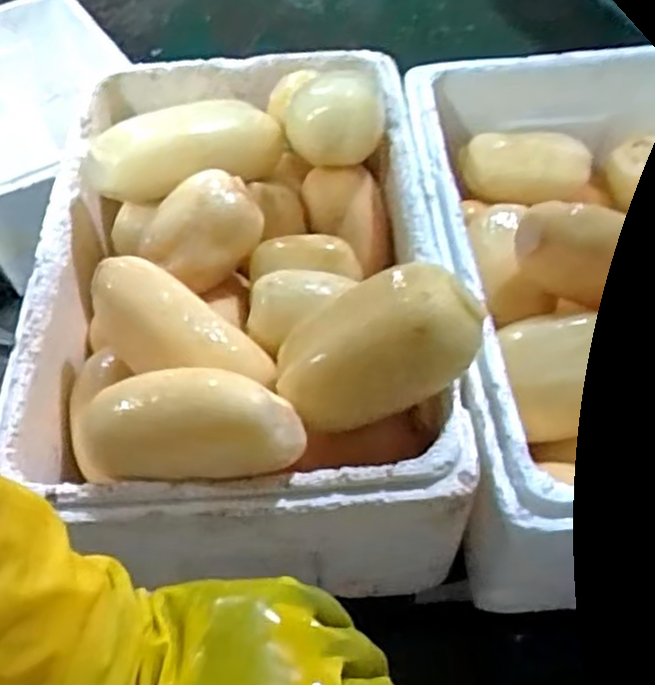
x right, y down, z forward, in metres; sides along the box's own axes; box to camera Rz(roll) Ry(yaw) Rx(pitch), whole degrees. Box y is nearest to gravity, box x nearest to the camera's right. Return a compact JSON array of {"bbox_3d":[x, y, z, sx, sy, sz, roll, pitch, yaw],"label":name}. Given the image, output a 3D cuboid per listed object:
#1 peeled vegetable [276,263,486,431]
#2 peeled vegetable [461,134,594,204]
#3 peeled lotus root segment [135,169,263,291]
[{"bbox_3d":[0.028,0.001,0.427,0.120,0.058,0.082,-27,67,27],"label":"peeled vegetable"},{"bbox_3d":[0.187,-0.172,0.692,0.121,0.040,0.066,11,55,10],"label":"peeled vegetable"},{"bbox_3d":[-0.096,-0.086,0.557,0.067,0.052,0.097,37,63,25],"label":"peeled lotus root segment"}]

